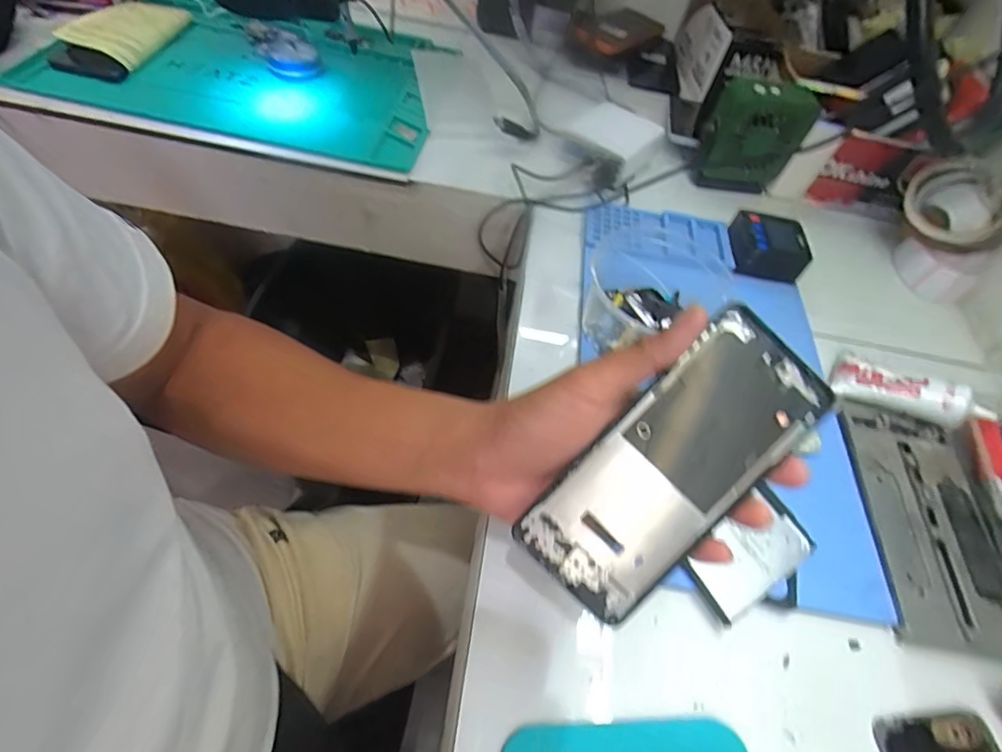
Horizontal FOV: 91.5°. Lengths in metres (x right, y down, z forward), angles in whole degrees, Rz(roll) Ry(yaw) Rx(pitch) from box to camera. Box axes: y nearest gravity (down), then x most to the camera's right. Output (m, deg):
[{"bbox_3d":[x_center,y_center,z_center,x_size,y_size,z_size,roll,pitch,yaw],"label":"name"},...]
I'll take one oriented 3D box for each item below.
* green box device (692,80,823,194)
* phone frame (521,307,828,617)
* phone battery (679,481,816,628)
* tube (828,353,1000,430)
[{"bbox_3d":[0.283,-0.268,0.549,0.102,0.117,0.034,9,55,-3],"label":"green box device"},{"bbox_3d":[0.084,0.045,0.241,0.069,0.006,0.158,43,92,-1],"label":"phone frame"},{"bbox_3d":[0.166,0.118,0.325,0.091,0.006,0.051,-31,76,-23],"label":"phone battery"},{"bbox_3d":[0.336,0.013,0.404,0.106,0.029,0.044,25,54,34],"label":"tube"}]

